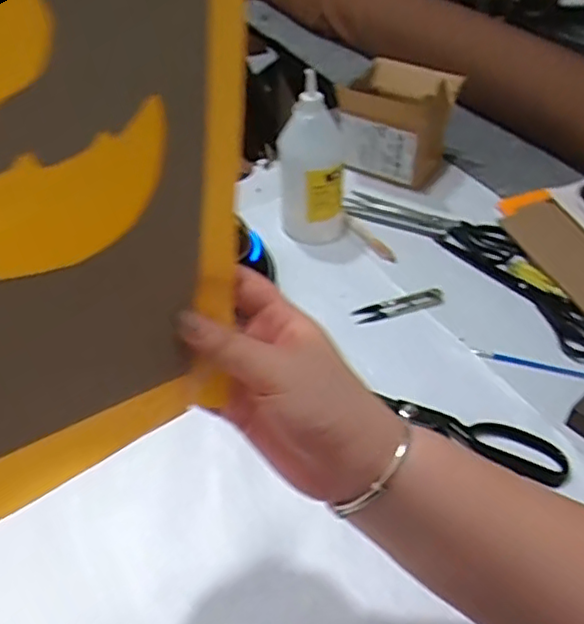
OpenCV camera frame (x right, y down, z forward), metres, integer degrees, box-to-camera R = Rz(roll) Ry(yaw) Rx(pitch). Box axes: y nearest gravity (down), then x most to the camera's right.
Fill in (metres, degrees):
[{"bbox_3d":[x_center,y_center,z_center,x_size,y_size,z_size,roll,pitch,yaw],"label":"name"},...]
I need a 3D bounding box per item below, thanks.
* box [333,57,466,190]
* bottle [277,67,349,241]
[{"bbox_3d":[0.139,-0.260,0.868,0.145,0.126,0.101,26,50,26],"label":"box"},{"bbox_3d":[0.024,-0.169,0.742,0.078,0.171,0.068,1,43,3],"label":"bottle"}]

